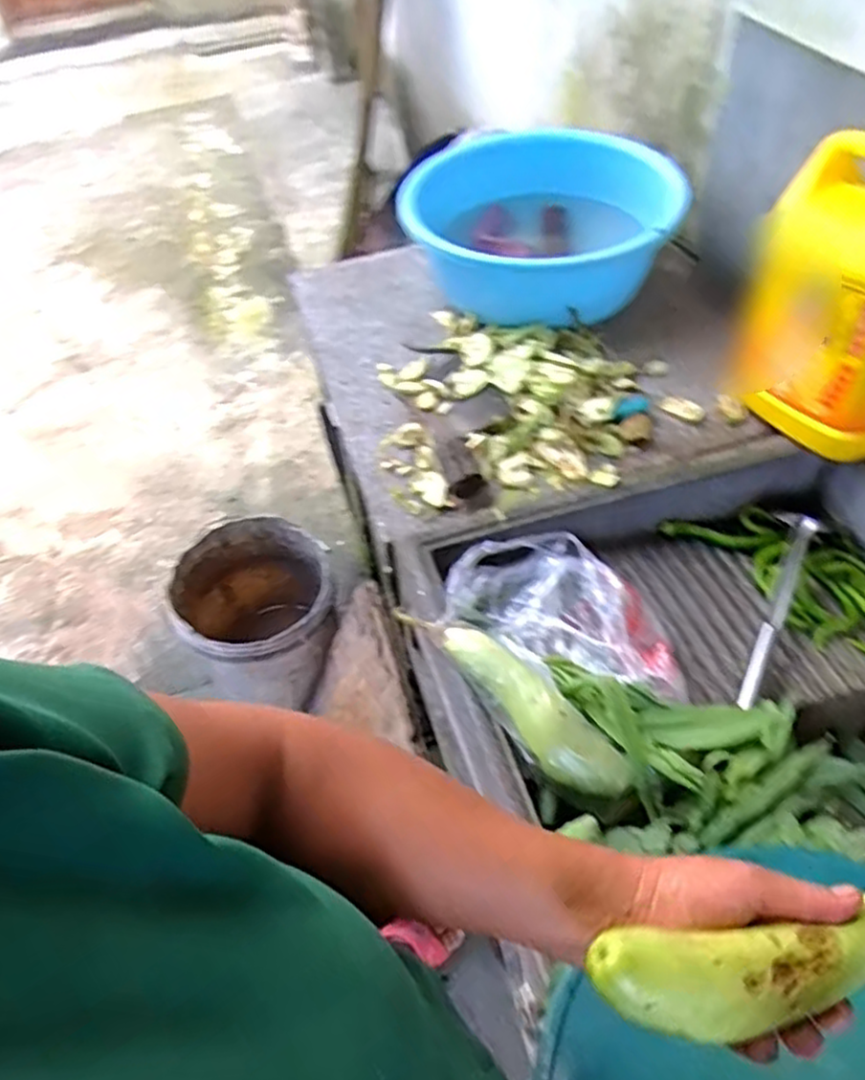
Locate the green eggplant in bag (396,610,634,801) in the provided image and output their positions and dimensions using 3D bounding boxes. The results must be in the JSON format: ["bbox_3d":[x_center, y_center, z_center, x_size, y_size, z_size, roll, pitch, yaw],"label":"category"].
[{"bbox_3d":[0.071,0.137,0.624,0.226,0.057,0.056,42,65,15],"label":"green eggplant in bag"}]

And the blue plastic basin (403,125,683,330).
[{"bbox_3d":[0.152,-0.449,1.061,0.366,0.166,0.366,-3,51,4],"label":"blue plastic basin"}]

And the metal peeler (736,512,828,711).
[{"bbox_3d":[0.348,0.065,0.738,0.042,0.022,0.264,21,56,22],"label":"metal peeler"}]

